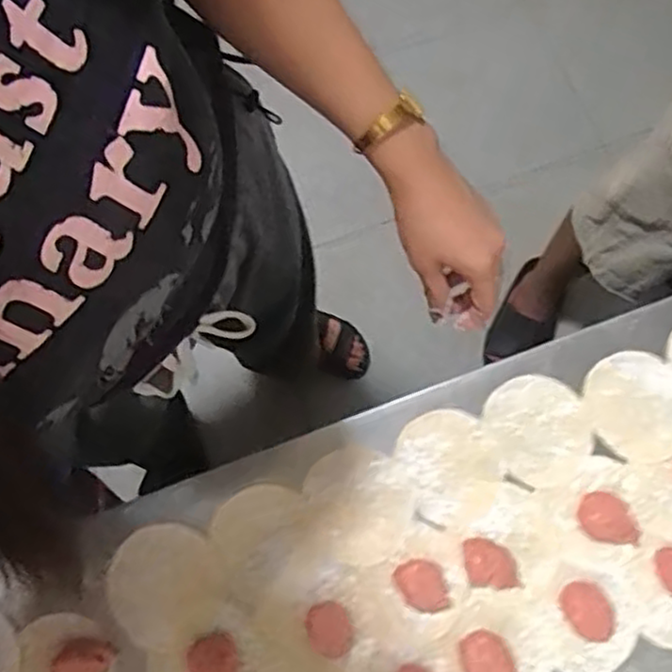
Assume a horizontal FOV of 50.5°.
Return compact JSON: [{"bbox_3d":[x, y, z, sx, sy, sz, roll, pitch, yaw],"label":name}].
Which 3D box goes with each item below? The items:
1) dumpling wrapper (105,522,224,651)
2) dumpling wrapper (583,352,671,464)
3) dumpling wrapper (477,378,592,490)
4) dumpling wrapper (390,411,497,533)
[{"bbox_3d":[-0.125,0.178,0.513,0.079,0.004,0.080,0,71,-1],"label":"dumpling wrapper"},{"bbox_3d":[0.238,0.055,0.556,0.078,0.005,0.083,0,75,-1],"label":"dumpling wrapper"},{"bbox_3d":[0.158,0.071,0.547,0.074,0.007,0.079,0,75,-1],"label":"dumpling wrapper"},{"bbox_3d":[0.085,0.100,0.539,0.070,0.004,0.084,-22,78,-7],"label":"dumpling wrapper"}]

